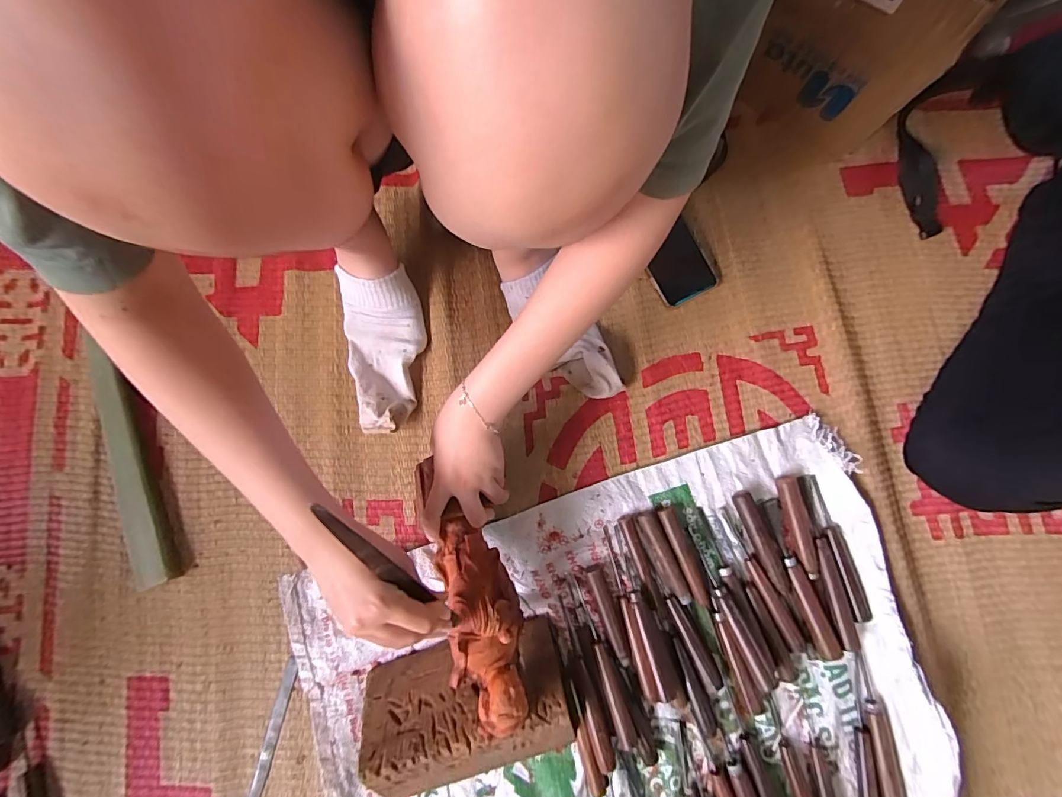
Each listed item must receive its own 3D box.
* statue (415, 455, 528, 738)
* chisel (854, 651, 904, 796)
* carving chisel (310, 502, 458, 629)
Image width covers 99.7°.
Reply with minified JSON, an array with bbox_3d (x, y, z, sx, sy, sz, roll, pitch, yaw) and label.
[{"bbox_3d":[-0.059,0.185,0.444,0.068,0.049,0.251,-20,71,-4],"label":"statue"},{"bbox_3d":[0.376,0.362,0.487,0.022,0.015,0.153,-4,80,-1],"label":"chisel"},{"bbox_3d":[-0.100,0.139,0.346,0.016,0.198,0.011,-31,41,-6],"label":"carving chisel"}]

